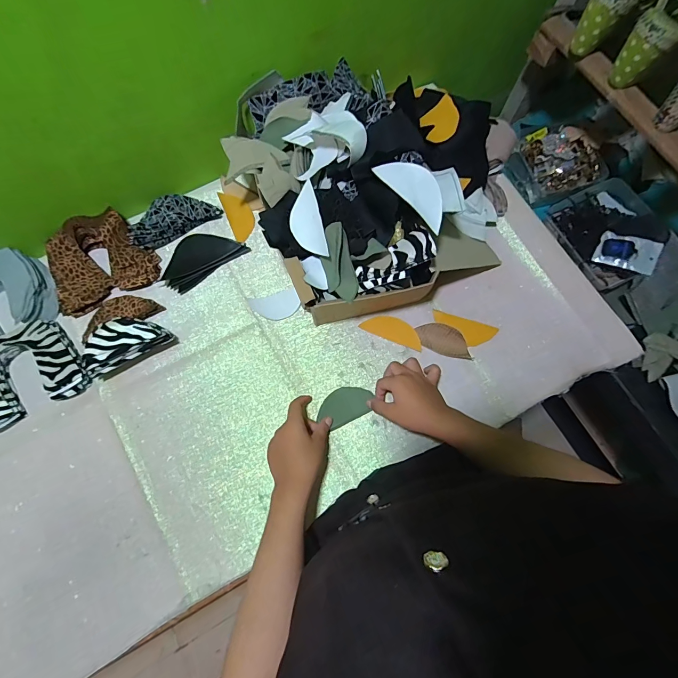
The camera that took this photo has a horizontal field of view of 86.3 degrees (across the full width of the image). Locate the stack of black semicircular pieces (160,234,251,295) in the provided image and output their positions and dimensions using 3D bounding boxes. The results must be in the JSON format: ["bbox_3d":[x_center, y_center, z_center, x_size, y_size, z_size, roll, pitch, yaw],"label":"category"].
[{"bbox_3d":[-0.233,-0.141,0.604,0.137,0.014,0.079,-39,79,-11],"label":"stack of black semicircular pieces"}]

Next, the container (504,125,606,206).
[{"bbox_3d":[0.457,-0.373,0.771,0.159,0.060,0.167,-26,77,-8],"label":"container"}]

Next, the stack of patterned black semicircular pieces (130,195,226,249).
[{"bbox_3d":[-0.284,-0.210,0.612,0.145,0.028,0.071,-31,77,-9],"label":"stack of patterned black semicircular pieces"}]

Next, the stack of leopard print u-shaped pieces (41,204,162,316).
[{"bbox_3d":[-0.393,-0.126,0.576,0.164,0.039,0.143,-34,78,-10],"label":"stack of leopard print u-shaped pieces"}]

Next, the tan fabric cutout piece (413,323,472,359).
[{"bbox_3d":[0.170,0.001,0.581,0.091,0.004,0.045,19,92,3],"label":"tan fabric cutout piece"}]

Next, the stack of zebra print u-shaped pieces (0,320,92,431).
[{"bbox_3d":[-0.469,0.049,0.546,0.158,0.034,0.130,-30,77,-9],"label":"stack of zebra print u-shaped pieces"}]

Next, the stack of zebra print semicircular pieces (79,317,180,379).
[{"bbox_3d":[-0.317,0.004,0.543,0.120,0.063,0.064,-26,77,-8],"label":"stack of zebra print semicircular pieces"}]

